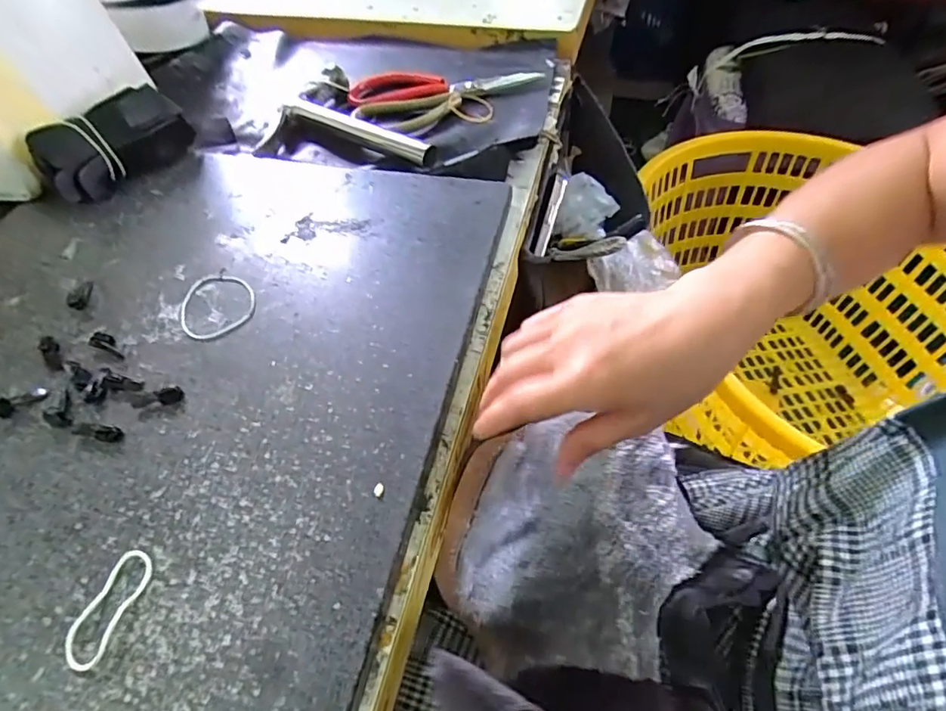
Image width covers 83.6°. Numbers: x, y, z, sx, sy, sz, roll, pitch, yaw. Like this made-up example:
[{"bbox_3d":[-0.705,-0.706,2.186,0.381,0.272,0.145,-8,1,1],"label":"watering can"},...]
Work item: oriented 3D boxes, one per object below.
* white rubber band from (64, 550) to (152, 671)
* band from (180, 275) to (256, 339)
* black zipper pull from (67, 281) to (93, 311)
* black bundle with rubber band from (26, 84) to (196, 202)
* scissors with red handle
[{"bbox_3d":[-0.172,0.117,0.249,0.023,0.004,0.051,12,57,12],"label":"white rubber band"},{"bbox_3d":[-0.173,-0.036,0.357,0.049,0.004,0.056,-23,57,-13],"label":"band"},{"bbox_3d":[-0.274,-0.043,0.369,0.012,0.006,0.027,-11,52,-5],"label":"black zipper pull"},{"bbox_3d":[-0.297,-0.177,0.444,0.056,0.049,0.123,29,61,21],"label":"black bundle with rubber band"},{"bbox_3d":[-0.027,-0.264,0.524,0.185,0.007,0.103,-15,55,-7],"label":"scissors with red handle"}]

